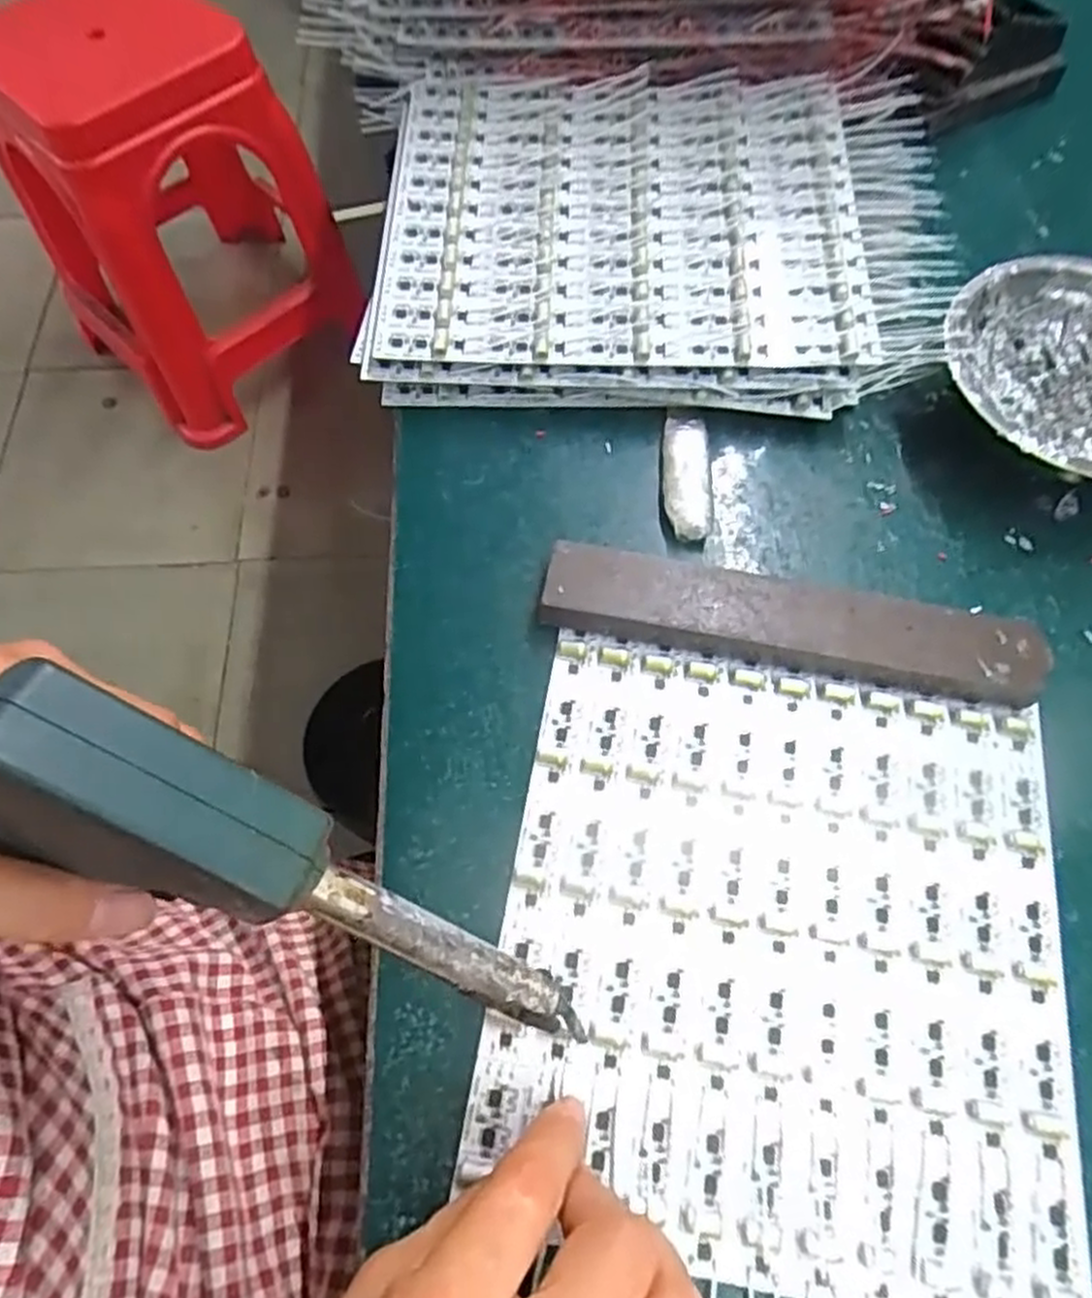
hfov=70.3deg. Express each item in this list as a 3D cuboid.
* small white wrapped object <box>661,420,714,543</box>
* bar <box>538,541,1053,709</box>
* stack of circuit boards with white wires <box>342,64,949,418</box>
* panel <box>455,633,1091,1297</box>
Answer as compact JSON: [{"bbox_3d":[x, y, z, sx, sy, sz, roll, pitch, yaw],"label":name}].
[{"bbox_3d":[0.064,-0.080,0.352,0.021,0.013,0.067,2,66,0],"label":"small white wrapped object"},{"bbox_3d":[0.099,-0.010,0.318,0.199,0.020,0.035,10,66,3],"label":"bar"},{"bbox_3d":[0.051,-0.216,0.401,0.283,0.045,0.208,3,66,0],"label":"stack of circuit boards with white wires"},{"bbox_3d":[0.082,0.112,0.273,0.193,0.004,0.225,9,66,3],"label":"panel"}]

